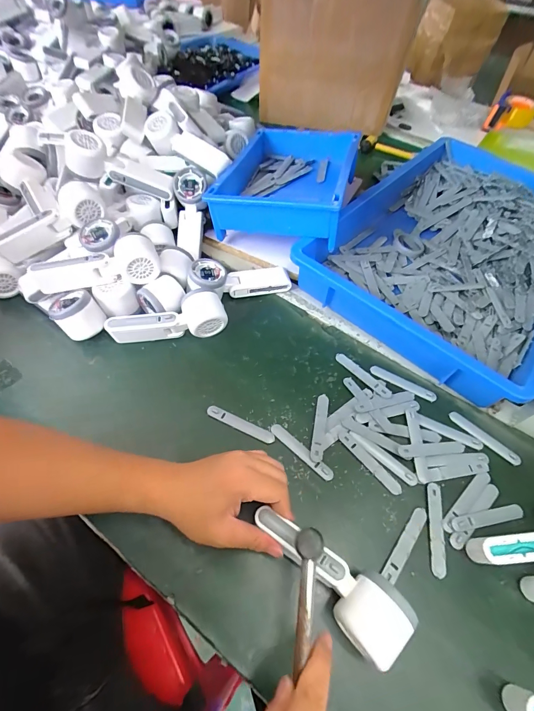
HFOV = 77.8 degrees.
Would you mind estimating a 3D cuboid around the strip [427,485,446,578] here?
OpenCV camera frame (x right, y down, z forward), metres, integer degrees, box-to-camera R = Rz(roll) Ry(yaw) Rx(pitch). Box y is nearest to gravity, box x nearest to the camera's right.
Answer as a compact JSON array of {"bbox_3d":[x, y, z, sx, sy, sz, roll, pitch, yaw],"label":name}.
[{"bbox_3d":[0.194,0.196,0.378,0.015,0.004,0.096,12,57,5],"label":"strip"}]

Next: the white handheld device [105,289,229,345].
[{"bbox_3d":[-0.147,-0.045,0.494,0.164,0.061,0.051,-16,59,-13],"label":"white handheld device"}]

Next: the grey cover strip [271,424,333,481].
[{"bbox_3d":[0.044,0.121,0.421,0.095,0.006,0.015,39,63,20],"label":"grey cover strip"}]

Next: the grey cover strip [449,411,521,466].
[{"bbox_3d":[0.285,0.108,0.435,0.017,0.006,0.092,-38,66,-23],"label":"grey cover strip"}]

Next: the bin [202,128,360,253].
[{"bbox_3d":[0.044,-0.332,0.607,0.211,0.078,0.301,15,57,5],"label":"bin"}]

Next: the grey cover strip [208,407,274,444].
[{"bbox_3d":[-0.035,0.090,0.439,0.096,0.004,0.016,23,59,12],"label":"grey cover strip"}]

